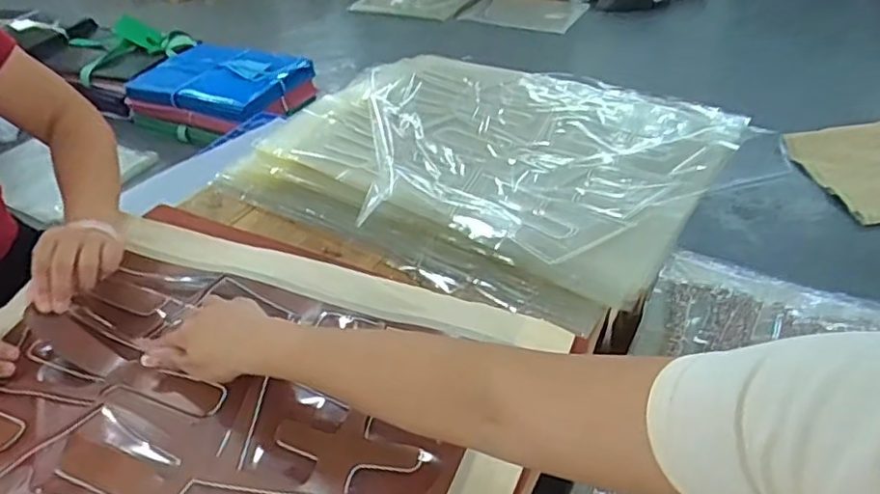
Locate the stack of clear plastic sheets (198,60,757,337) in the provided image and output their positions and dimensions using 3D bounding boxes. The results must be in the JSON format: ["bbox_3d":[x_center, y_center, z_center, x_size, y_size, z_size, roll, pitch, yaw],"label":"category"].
[{"bbox_3d":[0.059,-0.134,0.893,0.588,0.070,0.474,23,45,29],"label":"stack of clear plastic sheets"}]

